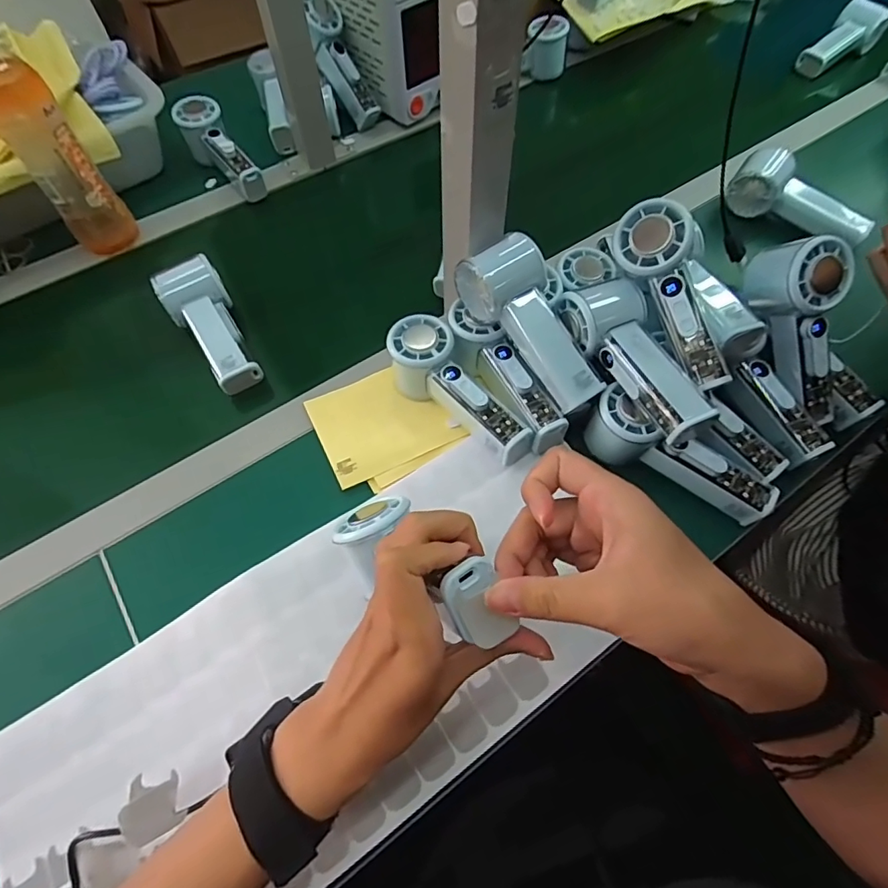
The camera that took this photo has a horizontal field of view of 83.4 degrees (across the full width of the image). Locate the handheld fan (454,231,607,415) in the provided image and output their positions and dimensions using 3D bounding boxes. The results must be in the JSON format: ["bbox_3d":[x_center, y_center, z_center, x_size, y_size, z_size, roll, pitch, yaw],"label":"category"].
[{"bbox_3d":[0.074,-0.098,0.416,0.059,0.050,0.152,-31,86,-15],"label":"handheld fan"}]

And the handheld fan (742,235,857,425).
[{"bbox_3d":[0.302,-0.092,0.426,0.047,0.070,0.156,-22,105,-11],"label":"handheld fan"}]

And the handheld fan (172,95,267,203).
[{"bbox_3d":[-0.274,-0.363,0.626,0.051,0.058,0.152,-39,82,-19],"label":"handheld fan"}]

